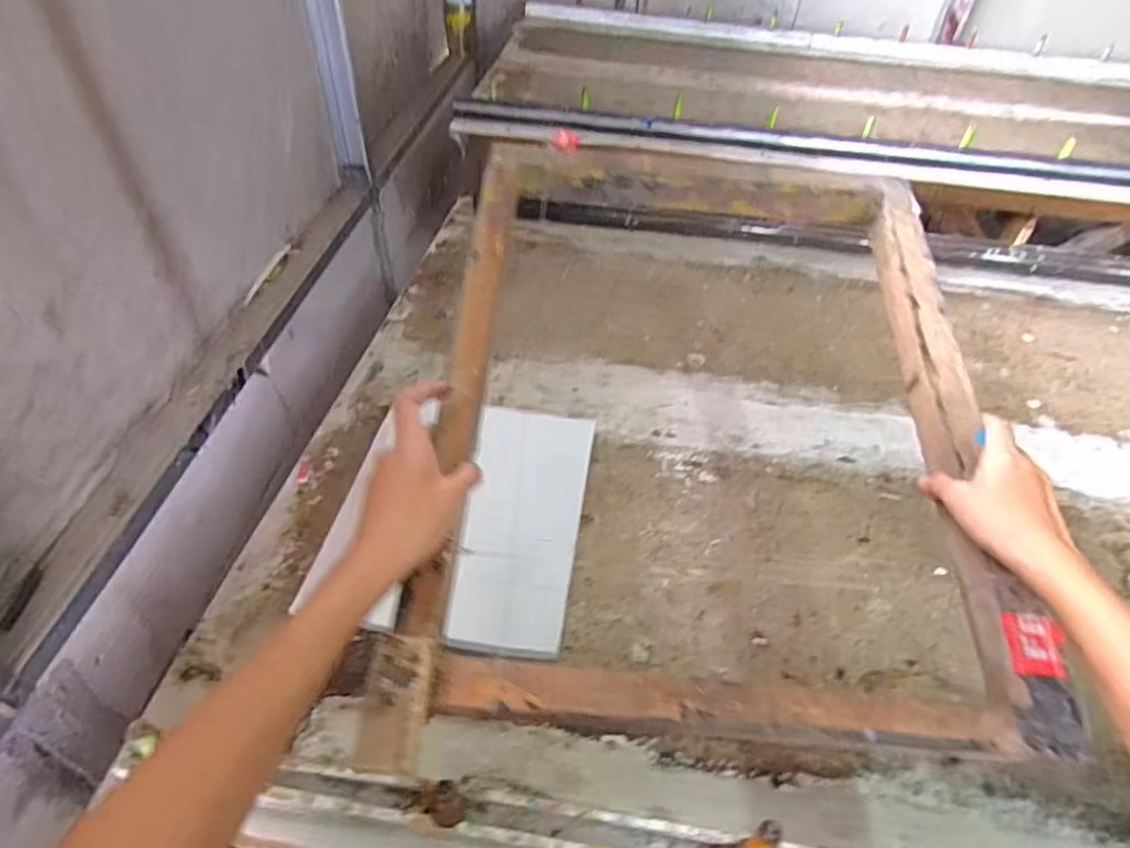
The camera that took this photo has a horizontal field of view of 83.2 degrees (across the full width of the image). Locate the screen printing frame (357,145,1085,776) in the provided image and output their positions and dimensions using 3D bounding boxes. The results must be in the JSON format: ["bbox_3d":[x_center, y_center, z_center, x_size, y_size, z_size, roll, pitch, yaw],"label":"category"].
[{"bbox_3d":[0.108,-0.023,0.484,0.398,0.044,0.532,6,57,-1],"label":"screen printing frame"}]

